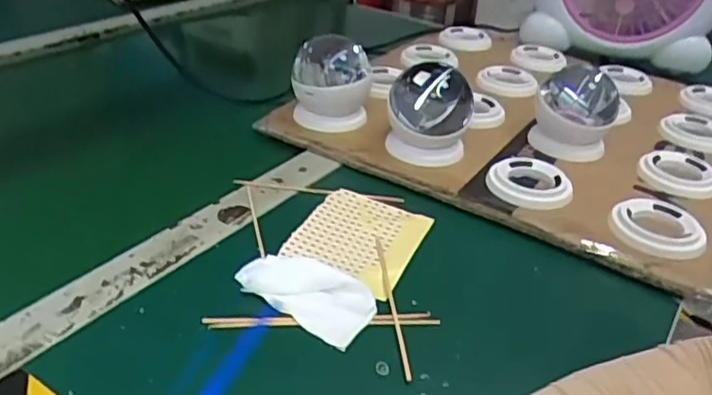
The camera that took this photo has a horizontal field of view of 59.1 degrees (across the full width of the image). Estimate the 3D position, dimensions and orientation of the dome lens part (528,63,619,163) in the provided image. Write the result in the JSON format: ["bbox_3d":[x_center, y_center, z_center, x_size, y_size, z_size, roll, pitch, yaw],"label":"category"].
[{"bbox_3d":[0.207,-0.081,0.595,0.071,0.083,0.078,17,35,16],"label":"dome lens part"}]

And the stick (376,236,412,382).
[{"bbox_3d":[0.024,0.068,0.425,0.005,0.006,0.143,1,34,-8],"label":"stick"}]

